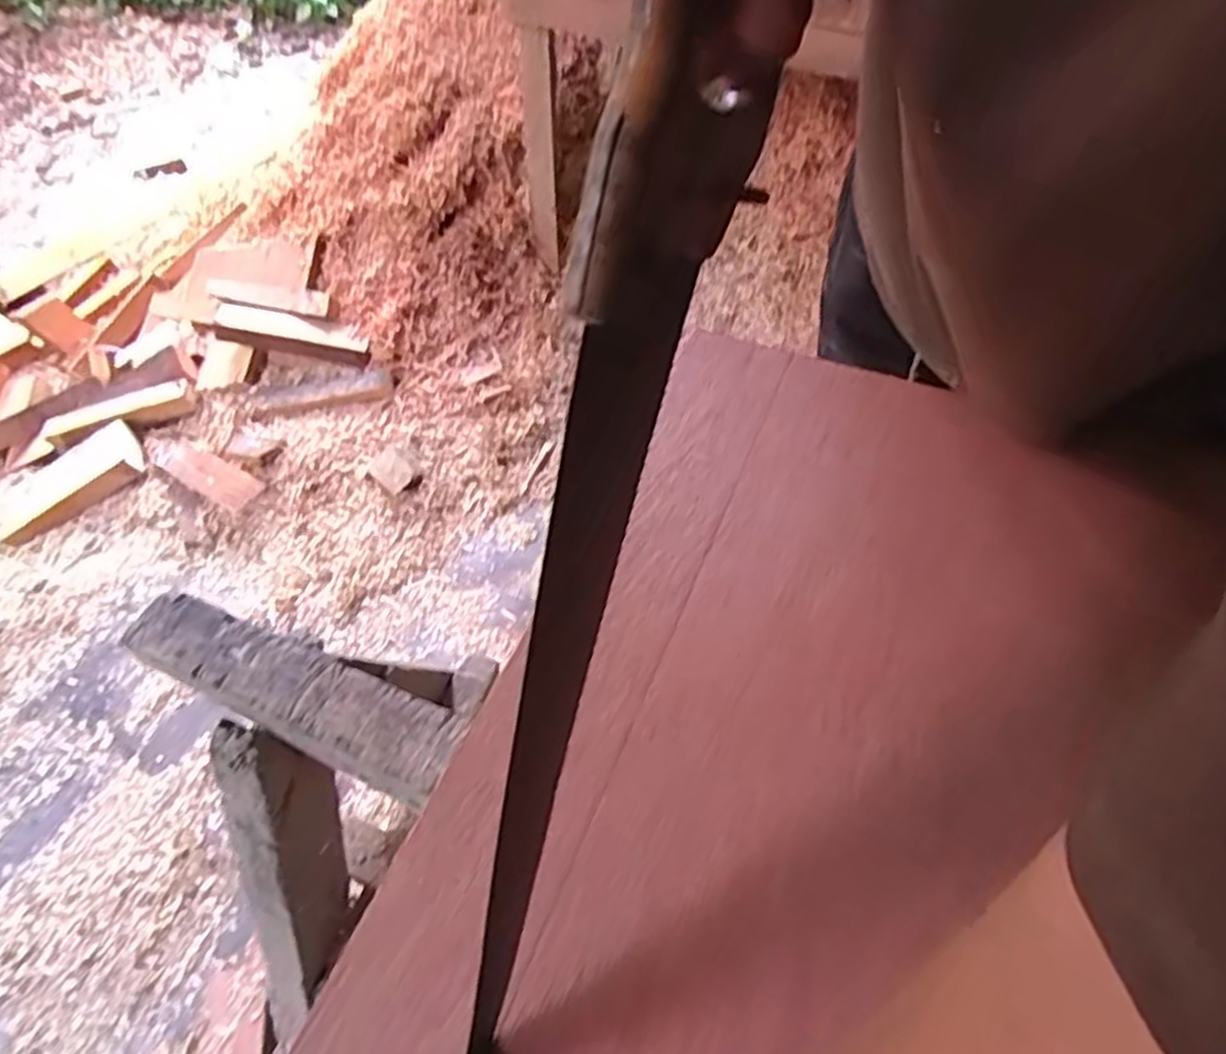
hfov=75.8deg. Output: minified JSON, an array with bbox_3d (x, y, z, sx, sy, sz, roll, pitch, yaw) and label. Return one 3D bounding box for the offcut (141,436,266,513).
[{"bbox_3d":[-0.800,-0.113,1.534,0.265,0.017,0.075,28,70,12],"label":"offcut"}]

